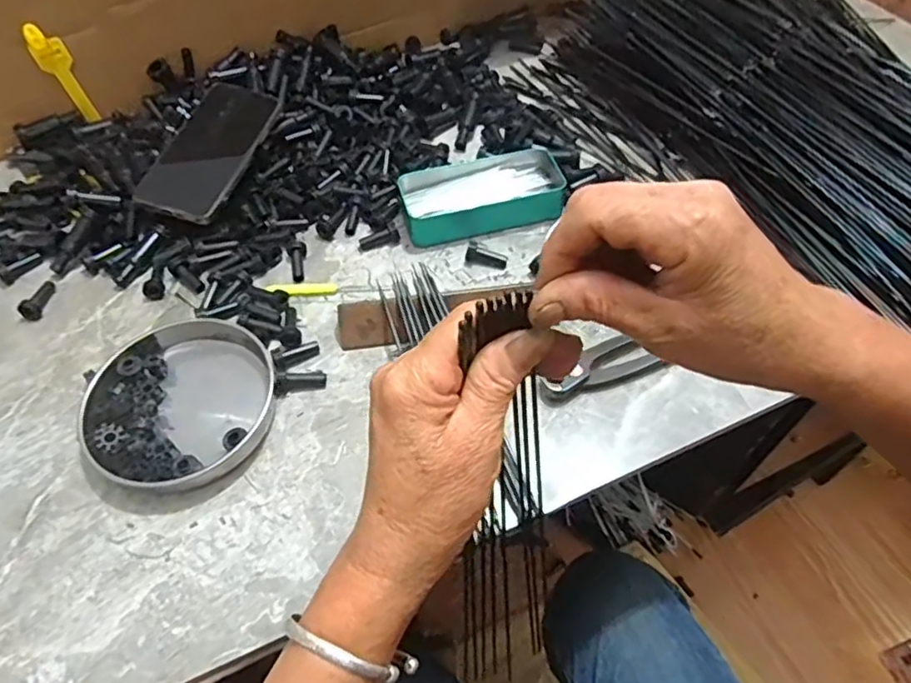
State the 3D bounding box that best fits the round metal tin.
[{"bbox_3d":[-0.209,0.044,0.470,0.141,0.026,0.137,-1,54,2],"label":"round metal tin"}]

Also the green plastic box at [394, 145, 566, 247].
[{"bbox_3d":[0.024,-0.142,0.592,0.150,0.033,0.076,-12,54,-6],"label":"green plastic box"}]

